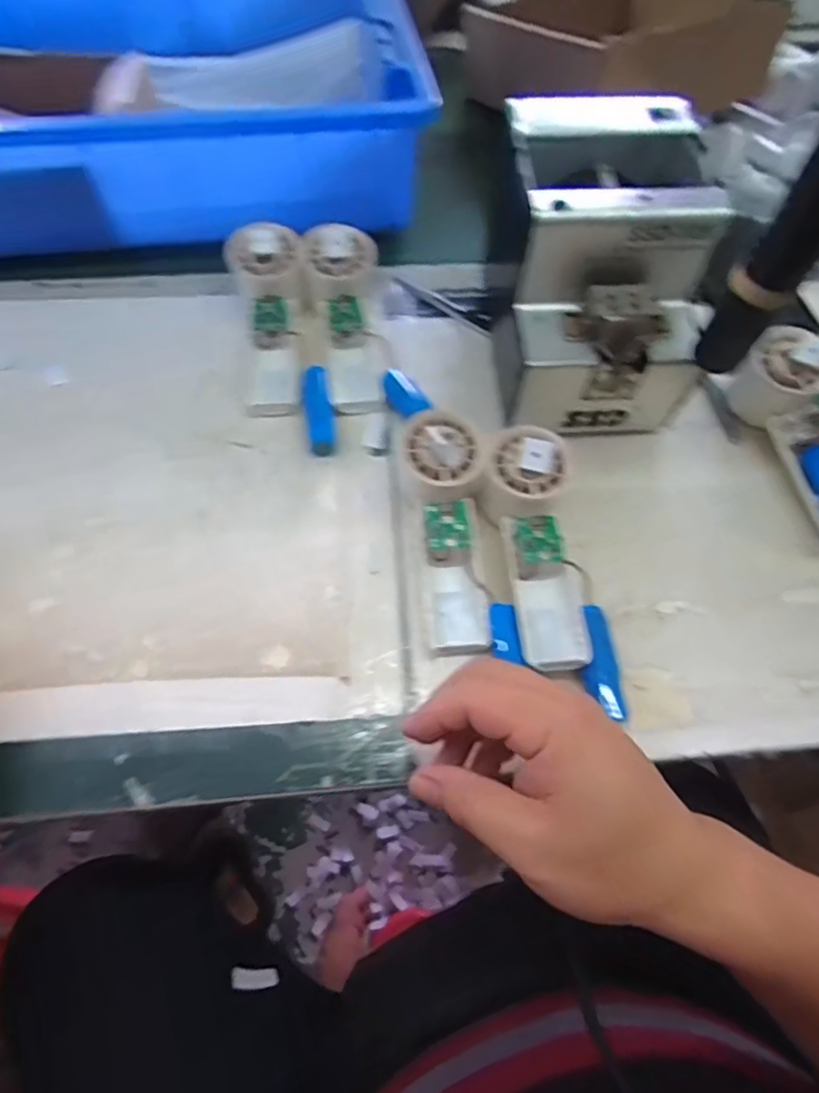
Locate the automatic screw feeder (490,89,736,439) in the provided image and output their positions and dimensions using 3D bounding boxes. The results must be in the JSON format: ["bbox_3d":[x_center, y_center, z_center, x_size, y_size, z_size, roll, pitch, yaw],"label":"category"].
[{"bbox_3d":[0.134,-0.194,0.426,0.139,0.148,0.182,2,62,-1],"label":"automatic screw feeder"}]

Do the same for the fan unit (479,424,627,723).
[{"bbox_3d":[0.089,0.012,0.377,0.062,0.033,0.182,-12,77,-8],"label":"fan unit"}]

